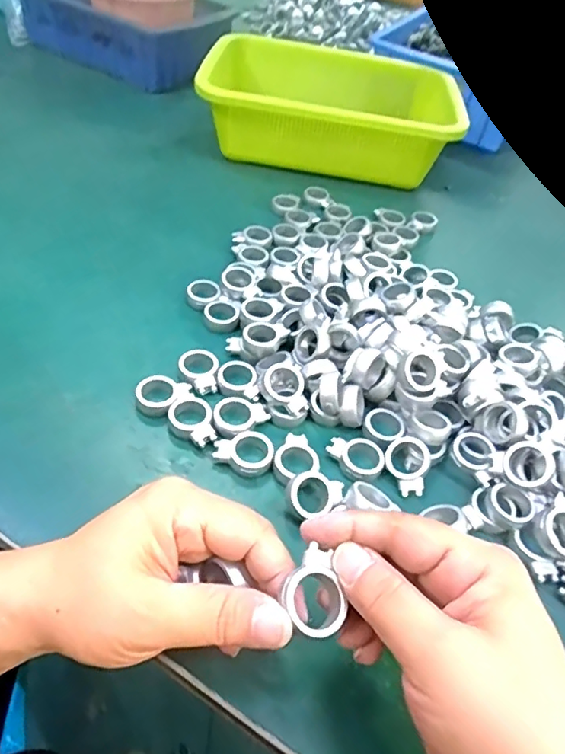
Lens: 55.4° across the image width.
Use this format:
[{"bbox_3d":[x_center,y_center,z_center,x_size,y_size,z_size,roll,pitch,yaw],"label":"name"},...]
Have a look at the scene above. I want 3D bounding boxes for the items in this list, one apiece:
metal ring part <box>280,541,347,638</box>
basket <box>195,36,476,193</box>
[{"bbox_3d":[0.011,0.082,0.206,0.024,0.010,0.031,-7,50,-12],"label":"metal ring part"},{"bbox_3d":[0.052,-0.295,0.582,0.254,0.069,0.179,8,47,-2],"label":"basket"}]

